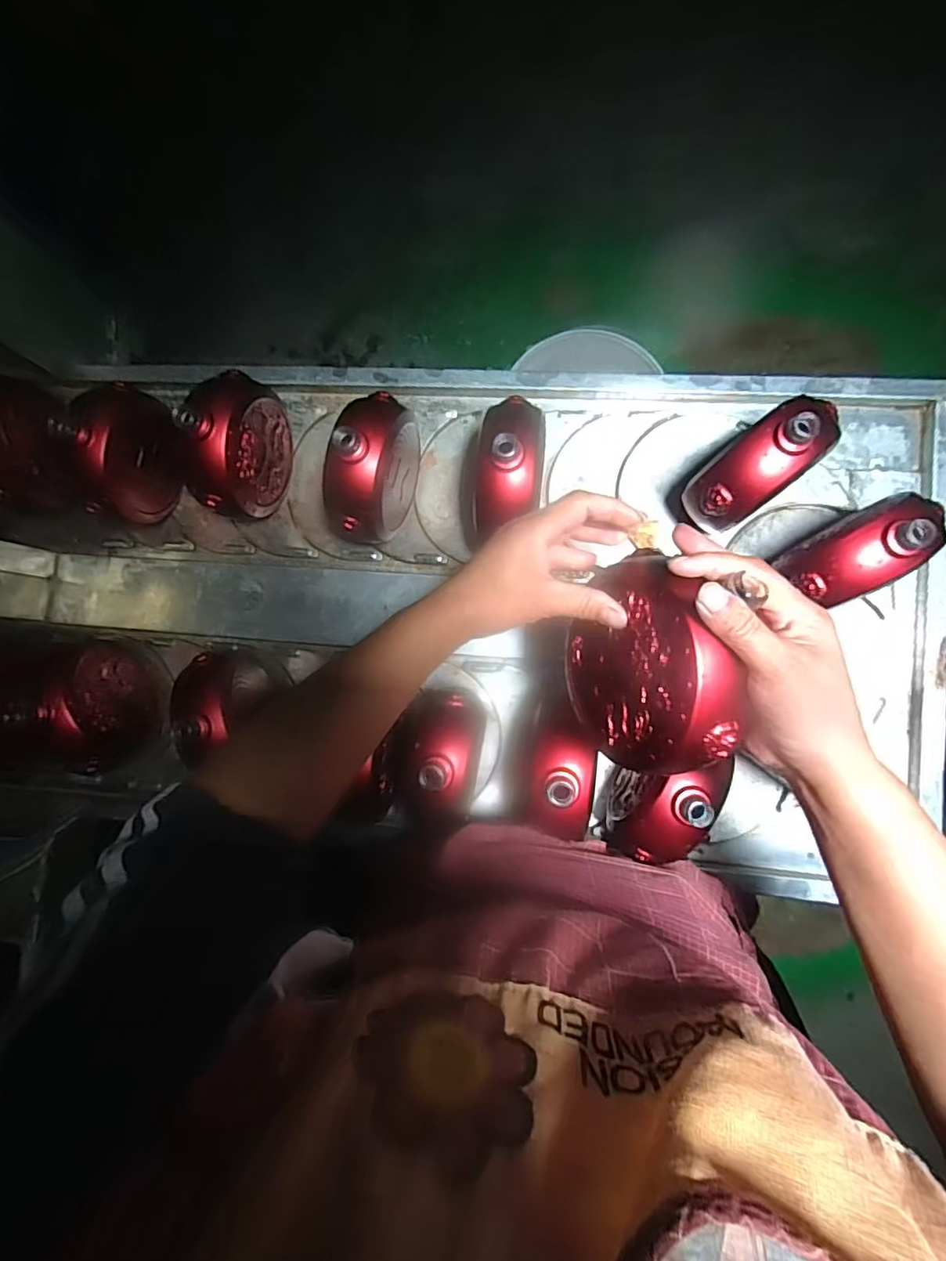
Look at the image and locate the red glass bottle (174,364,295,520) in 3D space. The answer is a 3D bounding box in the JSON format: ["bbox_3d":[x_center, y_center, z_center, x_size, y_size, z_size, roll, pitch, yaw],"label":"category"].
[{"bbox_3d":[-0.238,-0.186,0.557,0.073,0.125,0.132,7,85,-1],"label":"red glass bottle"}]

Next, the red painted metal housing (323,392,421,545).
[{"bbox_3d":[-0.101,-0.159,0.541,0.067,0.131,0.137,16,85,-1],"label":"red painted metal housing"}]

